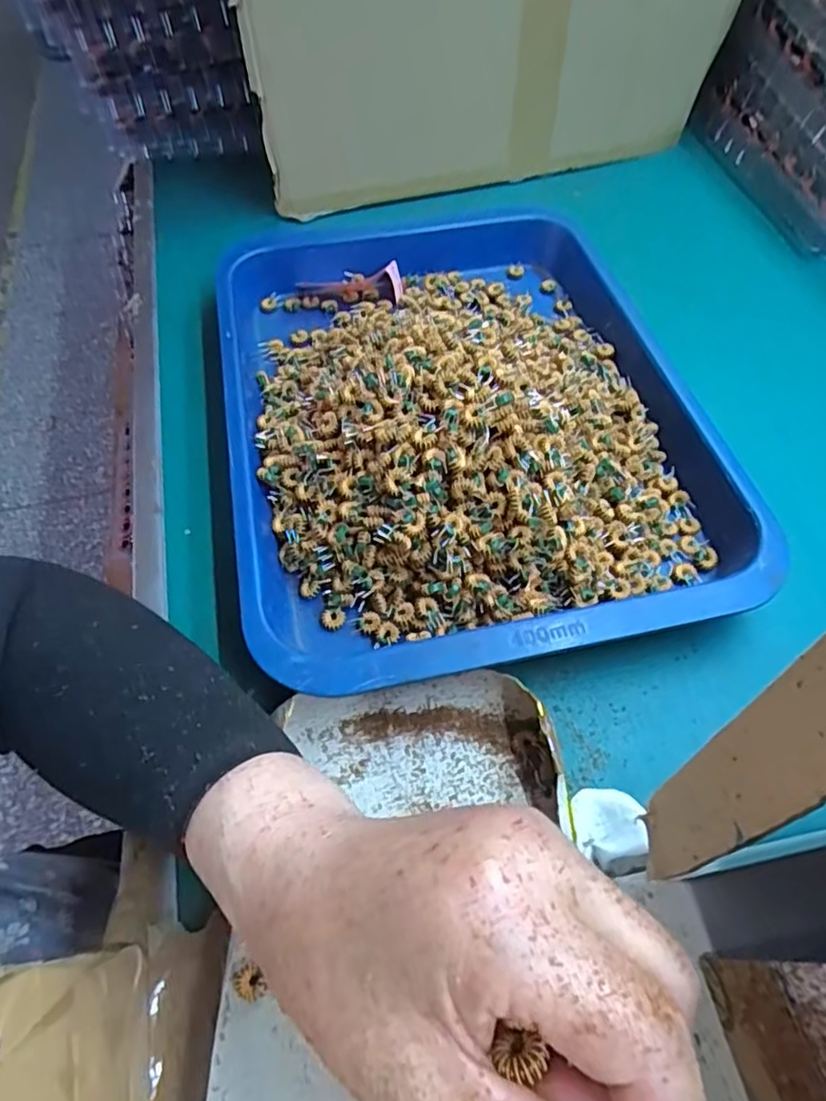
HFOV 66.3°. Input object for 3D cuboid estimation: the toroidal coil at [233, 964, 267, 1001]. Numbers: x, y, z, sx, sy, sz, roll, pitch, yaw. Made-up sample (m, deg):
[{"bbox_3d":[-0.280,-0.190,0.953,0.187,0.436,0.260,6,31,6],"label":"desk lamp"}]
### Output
[{"bbox_3d":[-0.067,0.177,0.258,0.013,0.004,0.011,9,58,8],"label":"toroidal coil"}]

